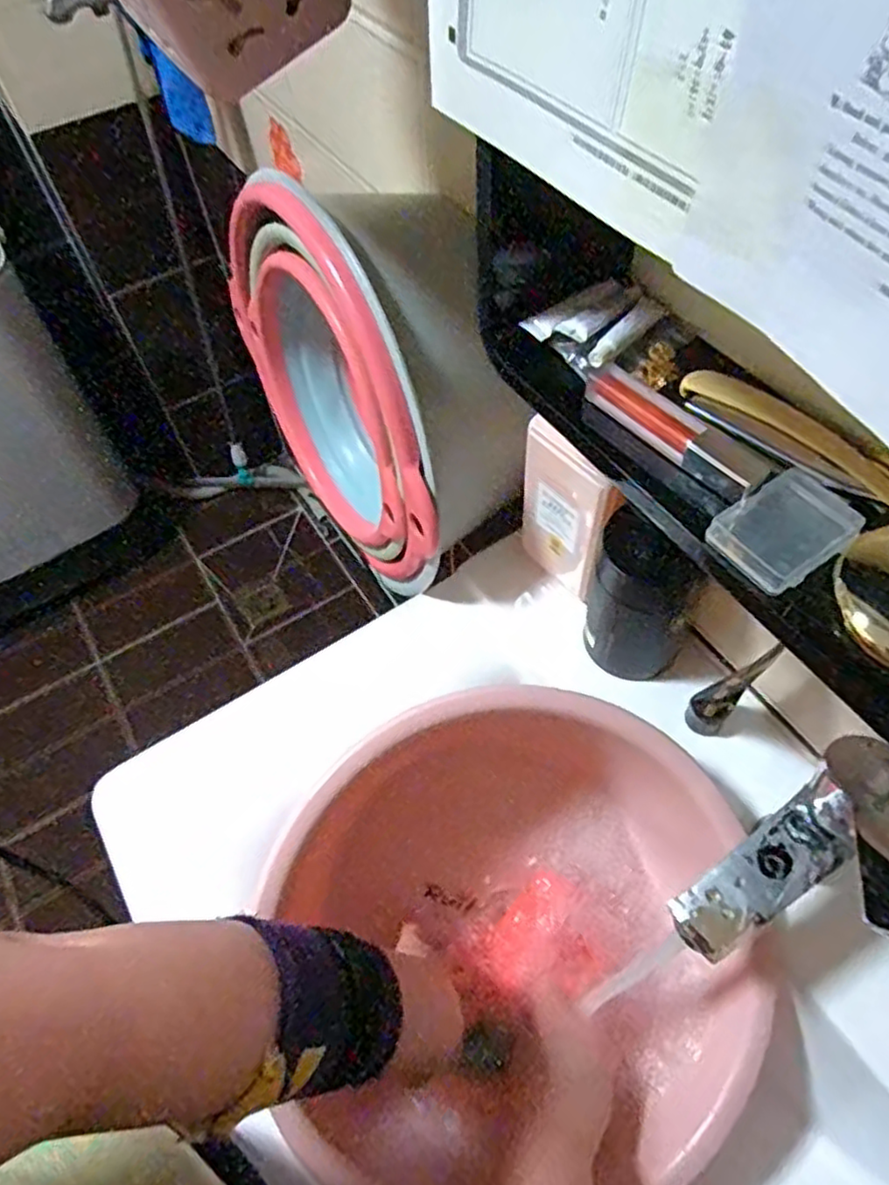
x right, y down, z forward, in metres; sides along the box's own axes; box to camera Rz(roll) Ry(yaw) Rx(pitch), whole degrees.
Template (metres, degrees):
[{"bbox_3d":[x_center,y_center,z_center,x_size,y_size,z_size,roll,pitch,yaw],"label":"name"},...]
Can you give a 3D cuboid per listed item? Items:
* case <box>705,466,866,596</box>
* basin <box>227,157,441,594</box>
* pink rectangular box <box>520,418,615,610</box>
[{"bbox_3d":[0.163,-0.031,0.333,0.064,0.014,0.047,-30,63,-17],"label":"case"},{"bbox_3d":[-0.106,-0.174,0.646,0.062,0.316,0.346,-24,62,-13],"label":"basin"},{"bbox_3d":[0.099,-0.063,0.577,0.024,0.145,0.089,-32,64,-18],"label":"pink rectangular box"}]

